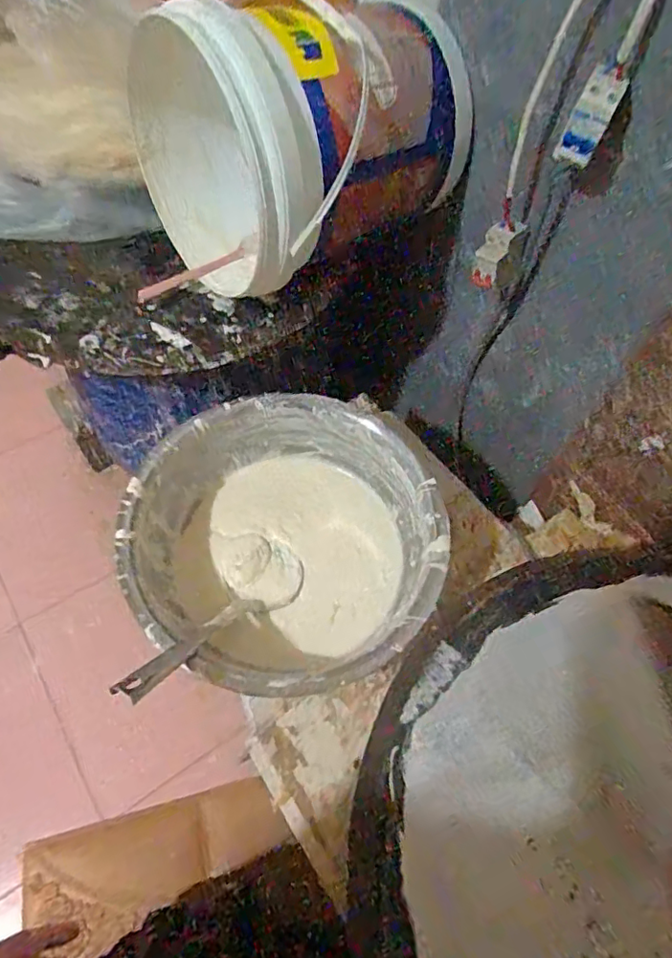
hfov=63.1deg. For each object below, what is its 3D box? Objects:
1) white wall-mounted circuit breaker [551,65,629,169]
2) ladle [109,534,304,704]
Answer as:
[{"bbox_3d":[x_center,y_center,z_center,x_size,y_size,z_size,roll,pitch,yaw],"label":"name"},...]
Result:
[{"bbox_3d":[0.249,-0.352,0.537,0.035,0.079,0.027,32,37,14],"label":"white wall-mounted circuit breaker"},{"bbox_3d":[-0.144,0.168,0.670,0.115,0.077,0.312,26,21,10],"label":"ladle"}]

